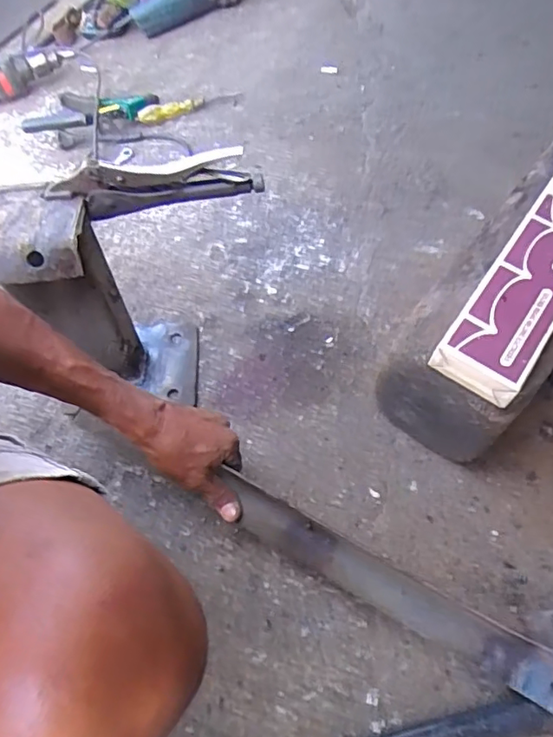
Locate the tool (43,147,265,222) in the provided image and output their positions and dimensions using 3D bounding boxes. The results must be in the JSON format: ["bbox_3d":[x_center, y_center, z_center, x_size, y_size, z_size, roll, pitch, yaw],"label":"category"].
[{"bbox_3d":[-0.120,-0.181,0.553,0.208,0.059,0.019,-4,60,-2],"label":"tool"}]

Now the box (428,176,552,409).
[{"bbox_3d":[0.268,-0.103,0.573,0.078,0.040,0.304,32,64,17],"label":"box"}]

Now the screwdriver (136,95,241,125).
[{"bbox_3d":[-0.156,-0.462,0.997,0.181,0.028,0.037,-14,61,-8],"label":"screwdriver"}]

